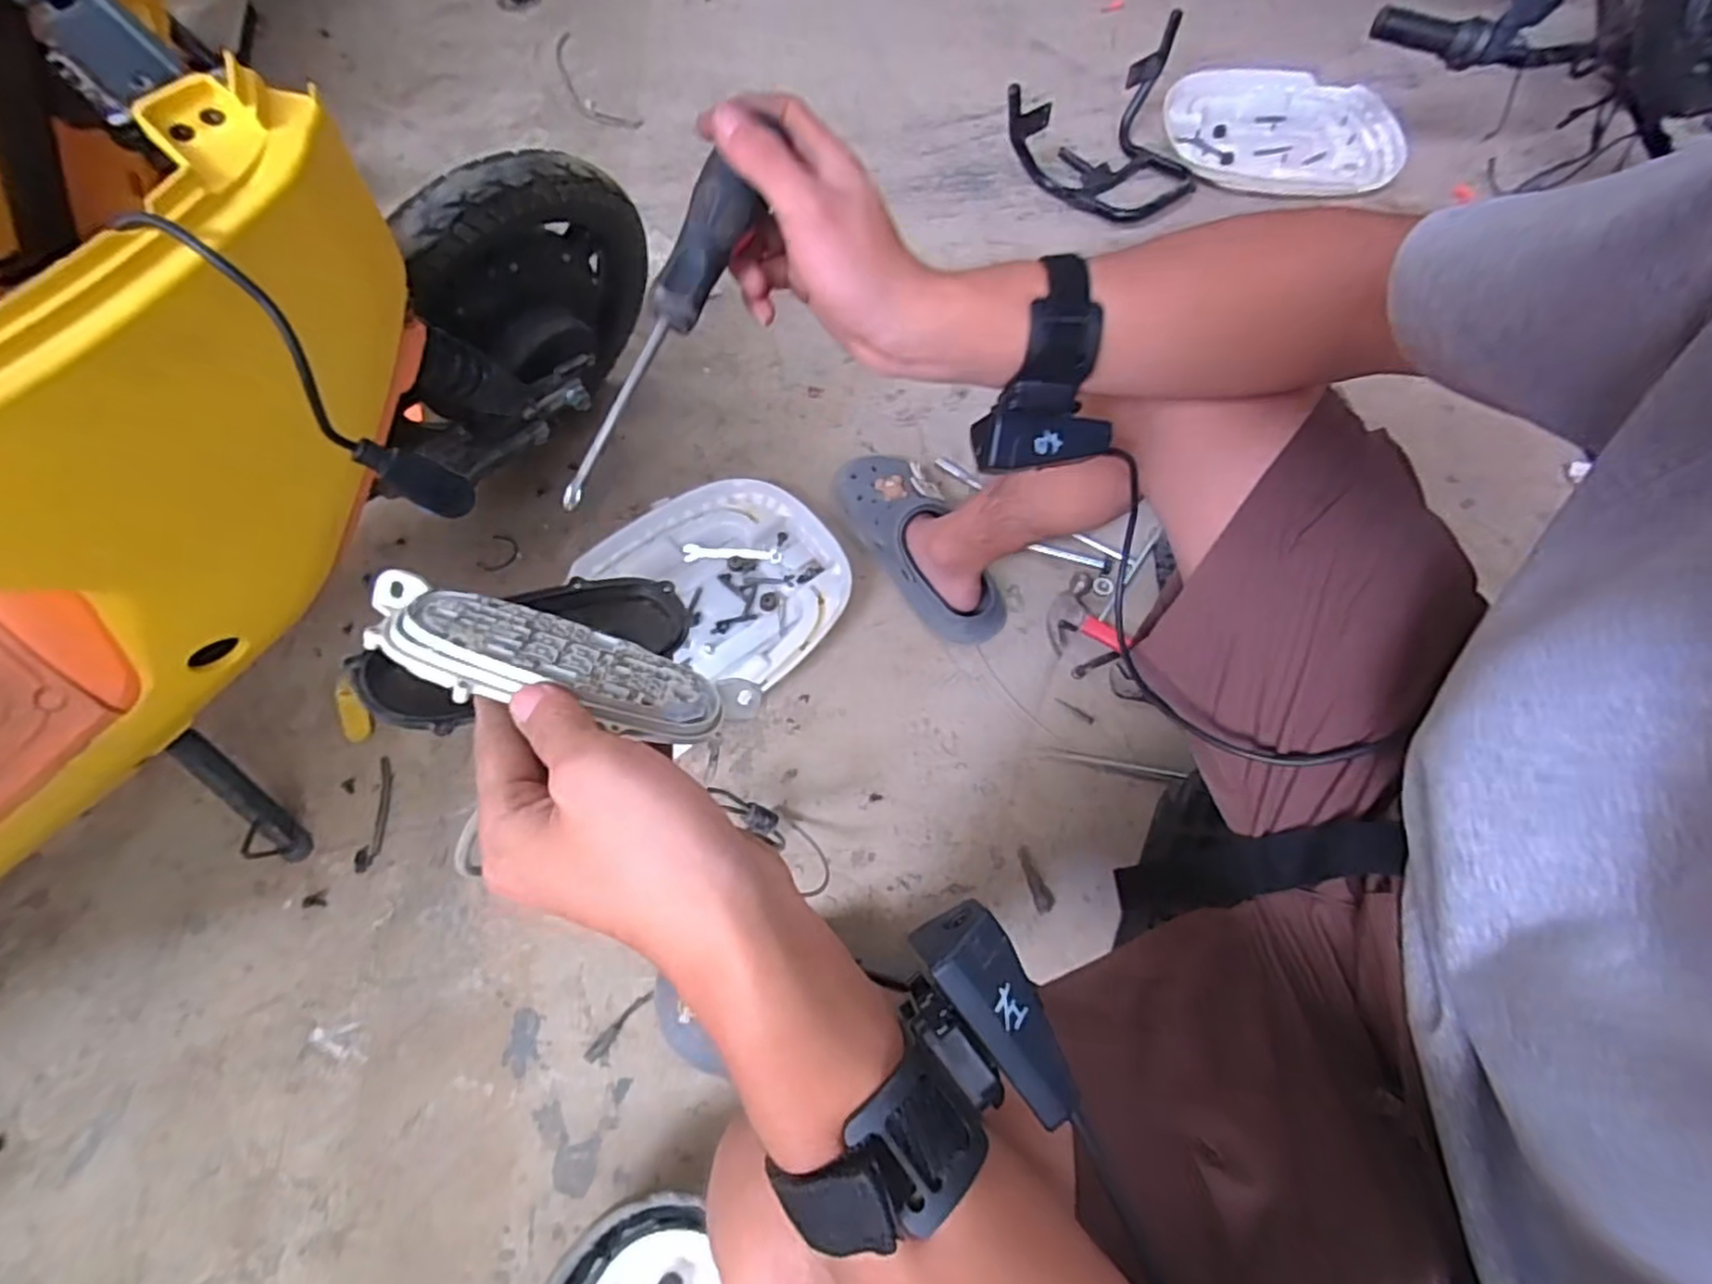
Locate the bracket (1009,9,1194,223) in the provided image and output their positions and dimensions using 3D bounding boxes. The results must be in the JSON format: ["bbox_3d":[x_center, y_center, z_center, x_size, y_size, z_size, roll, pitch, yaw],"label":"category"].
[{"bbox_3d":[0.403,-0.807,1.108,0.285,0.134,0.317,21,67,9],"label":"bracket"}]

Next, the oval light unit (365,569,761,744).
[{"bbox_3d":[-0.113,0.013,0.284,0.148,0.025,0.054,18,37,-14],"label":"oval light unit"}]

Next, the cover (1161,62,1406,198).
[{"bbox_3d":[0.706,-0.840,1.186,0.373,0.046,0.296,1,66,0],"label":"cover"}]

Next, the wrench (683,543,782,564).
[{"bbox_3d":[-0.148,-0.105,0.862,0.114,0.010,0.022,-1,66,-1],"label":"wrench"}]

